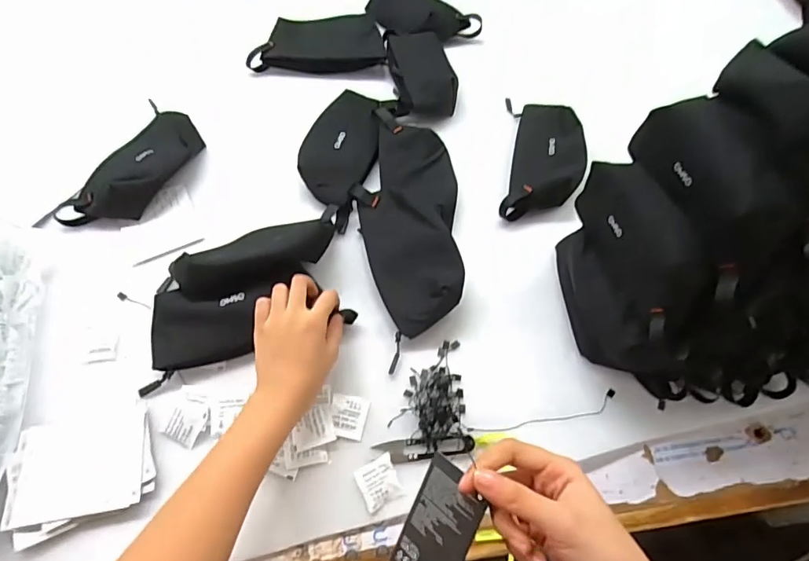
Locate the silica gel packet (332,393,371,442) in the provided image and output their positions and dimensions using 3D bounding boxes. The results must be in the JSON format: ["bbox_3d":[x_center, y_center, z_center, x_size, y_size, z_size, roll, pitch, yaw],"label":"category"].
[{"bbox_3d":[-0.058,0.141,0.491,0.039,0.005,0.043,11,62,4],"label":"silica gel packet"}]

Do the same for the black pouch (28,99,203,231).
[{"bbox_3d":[-0.360,-0.144,0.624,0.102,0.039,0.214,33,66,14],"label":"black pouch"}]

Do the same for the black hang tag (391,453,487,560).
[{"bbox_3d":[0.023,0.171,0.322,0.050,0.004,0.087,25,96,39],"label":"black hang tag"}]

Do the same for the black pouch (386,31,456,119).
[{"bbox_3d":[0.029,-0.328,0.728,0.100,0.049,0.201,-6,62,-5],"label":"black pouch"}]

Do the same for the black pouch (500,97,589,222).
[{"bbox_3d":[0.191,-0.176,0.654,0.112,0.043,0.223,13,62,4],"label":"black pouch"}]

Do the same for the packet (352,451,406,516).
[{"bbox_3d":[-0.024,0.196,0.457,0.037,0.011,0.042,-21,65,-13],"label":"packet"}]

